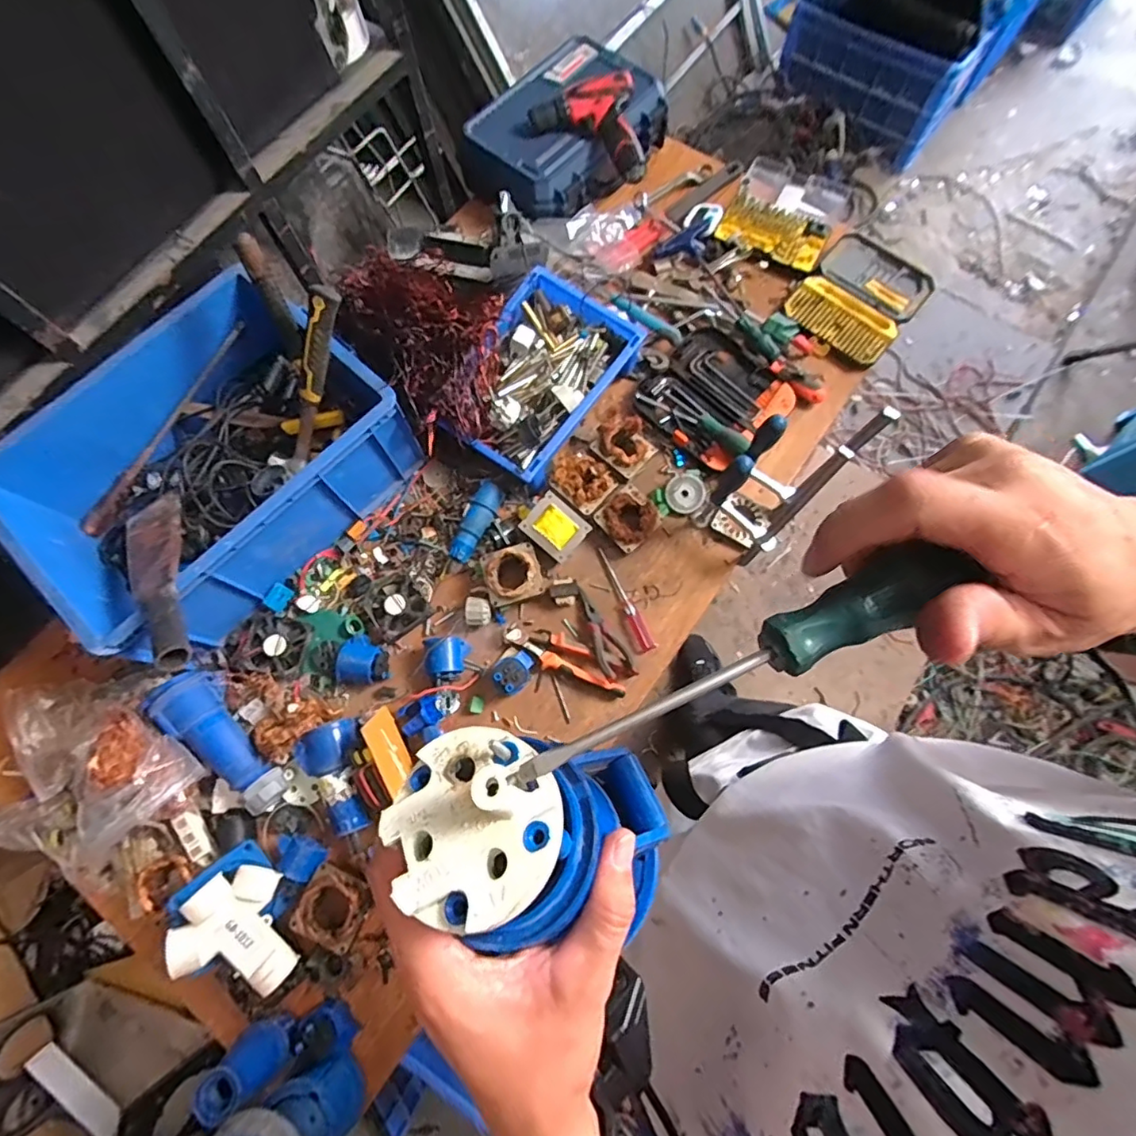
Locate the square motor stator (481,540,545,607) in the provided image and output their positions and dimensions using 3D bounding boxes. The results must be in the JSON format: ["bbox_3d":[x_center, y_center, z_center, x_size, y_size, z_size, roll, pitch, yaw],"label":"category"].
[{"bbox_3d":[-0.081,0.009,0.830,0.082,0.040,0.081,-17,83,1],"label":"square motor stator"}]

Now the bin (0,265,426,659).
[{"bbox_3d":[-0.523,-0.157,0.823,0.386,0.165,0.472,40,78,13],"label":"bin"}]

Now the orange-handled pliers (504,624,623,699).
[{"bbox_3d":[-0.004,0.131,0.825,0.189,0.029,0.051,25,75,9],"label":"orange-handled pliers"}]

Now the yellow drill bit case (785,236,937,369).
[{"bbox_3d":[0.515,-0.480,0.991,0.184,0.031,0.230,40,78,13],"label":"yellow drill bit case"}]

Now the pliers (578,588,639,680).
[{"bbox_3d":[0.049,0.098,0.821,0.048,0.030,0.143,-28,73,-7],"label":"pliers"}]

